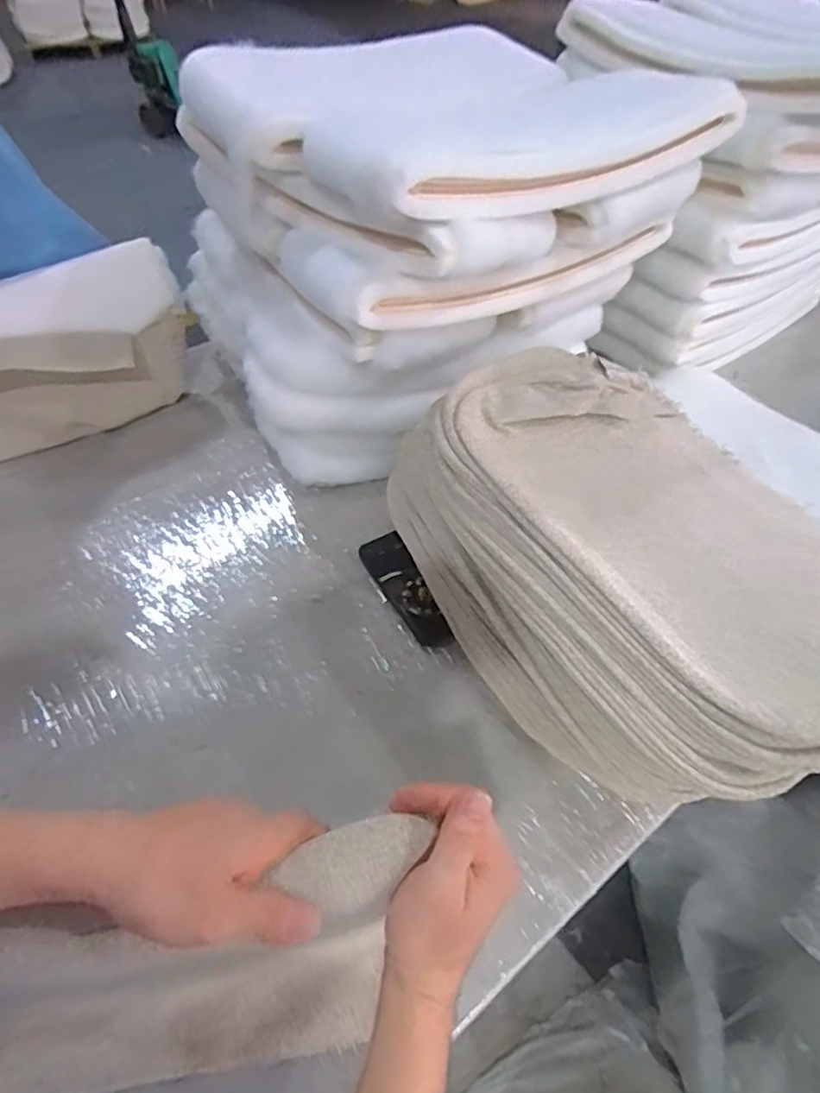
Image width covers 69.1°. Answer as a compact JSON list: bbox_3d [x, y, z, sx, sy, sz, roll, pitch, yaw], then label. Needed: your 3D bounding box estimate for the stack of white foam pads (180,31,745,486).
[{"bbox_3d":[0.011,-0.394,0.815,0.539,0.379,0.483,-23,55,-17],"label":"stack of white foam pads"}]

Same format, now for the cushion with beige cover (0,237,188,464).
[{"bbox_3d":[-0.534,-0.239,0.843,0.455,0.211,0.134,-26,56,-19],"label":"cushion with beige cover"}]

